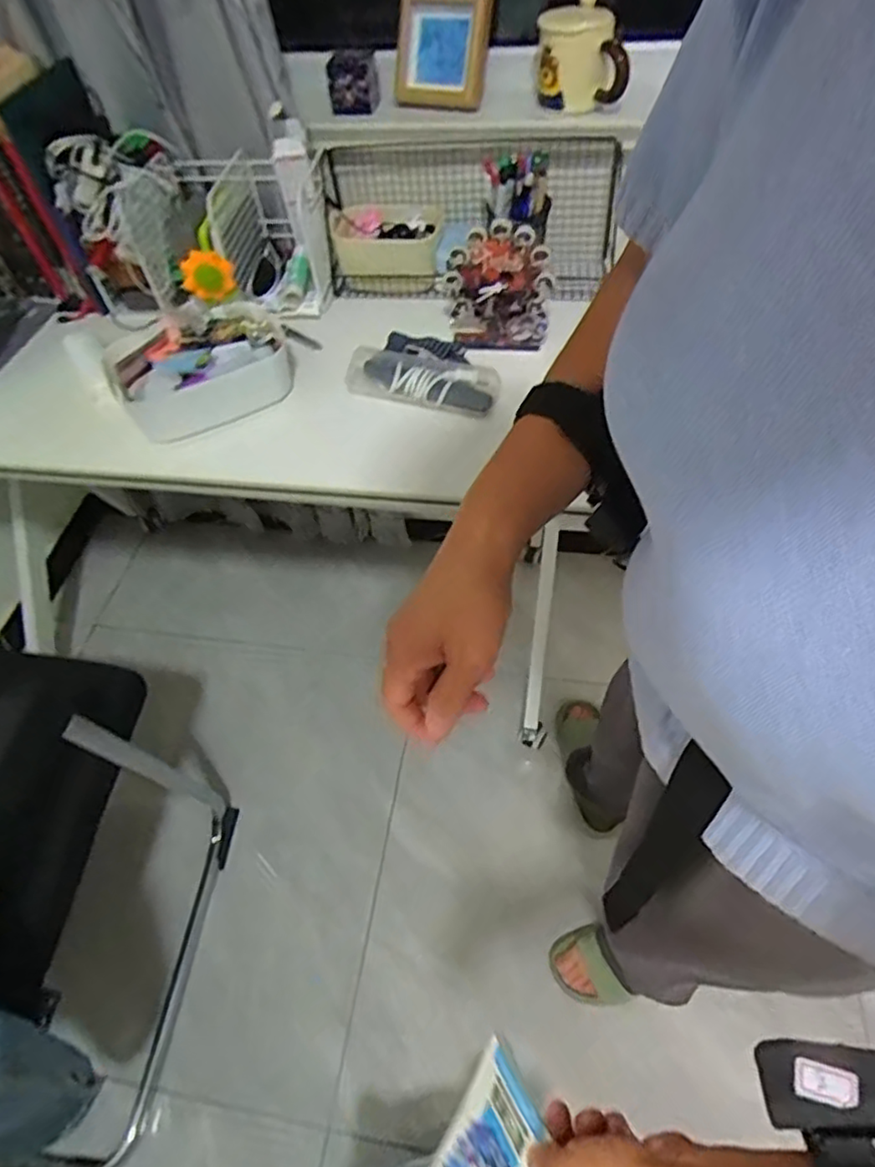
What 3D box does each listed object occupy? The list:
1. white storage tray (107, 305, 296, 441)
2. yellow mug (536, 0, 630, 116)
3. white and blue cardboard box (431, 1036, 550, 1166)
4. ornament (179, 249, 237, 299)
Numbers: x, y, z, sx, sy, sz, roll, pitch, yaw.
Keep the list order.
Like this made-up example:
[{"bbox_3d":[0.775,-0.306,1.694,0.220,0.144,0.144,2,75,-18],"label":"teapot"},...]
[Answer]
[{"bbox_3d":[-0.290,-0.263,0.780,0.197,0.080,0.138,-31,59,-17],"label":"white storage tray"},{"bbox_3d":[0.181,-0.655,0.788,0.119,0.095,0.091,8,56,9],"label":"yellow mug"},{"bbox_3d":[0.033,0.383,0.421,0.083,0.009,0.115,29,97,62],"label":"white and blue cardboard box"},{"bbox_3d":[-0.284,-0.385,0.795,0.021,0.065,0.068,35,64,25],"label":"ornament"}]

